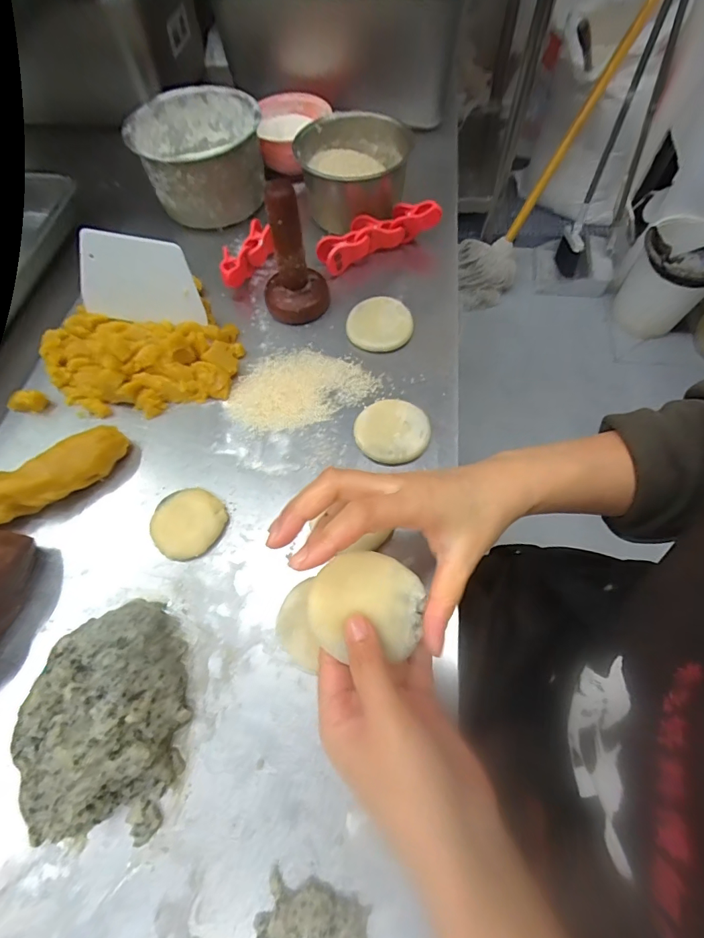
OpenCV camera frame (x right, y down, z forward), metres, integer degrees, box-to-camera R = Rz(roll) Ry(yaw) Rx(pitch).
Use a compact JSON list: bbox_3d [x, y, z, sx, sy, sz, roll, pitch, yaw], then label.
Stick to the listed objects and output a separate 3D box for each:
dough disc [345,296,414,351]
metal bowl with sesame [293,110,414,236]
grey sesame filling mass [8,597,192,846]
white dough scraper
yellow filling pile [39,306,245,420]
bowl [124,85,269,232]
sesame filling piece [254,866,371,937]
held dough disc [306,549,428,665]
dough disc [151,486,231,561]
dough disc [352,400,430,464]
[{"bbox_3d":[0.030,-0.151,0.461,0.066,0.013,0.064,-1,64,3],"label":"dough disc"},{"bbox_3d":[0.001,-0.351,0.531,0.121,0.078,0.124,-1,64,3],"label":"metal bowl with sesame"},{"bbox_3d":[-0.169,0.165,0.303,0.102,0.038,0.145,-2,64,2],"label":"grey sesame filling mass"},{"bbox_3d":[-0.211,-0.186,0.436,0.119,0.085,0.004,7,48,-2],"label":"white dough scraper"},{"bbox_3d":[-0.214,-0.119,0.443,0.196,0.040,0.132,0,64,4],"label":"yellow filling pile"},{"bbox_3d":[-0.180,-0.376,0.540,0.141,0.093,0.136,-1,64,3],"label":"bowl"},{"bbox_3d":[-0.023,0.269,0.259,0.064,0.009,0.038,13,65,10],"label":"sesame filling piece"},{"bbox_3d":[0.008,0.076,0.249,0.062,0.013,0.054,8,65,7],"label":"held dough disc"},{"bbox_3d":[-0.137,0.046,0.371,0.053,0.014,0.059,40,72,20],"label":"dough disc"},{"bbox_3d":[0.036,-0.035,0.404,0.067,0.012,0.065,-1,64,3],"label":"dough disc"}]

